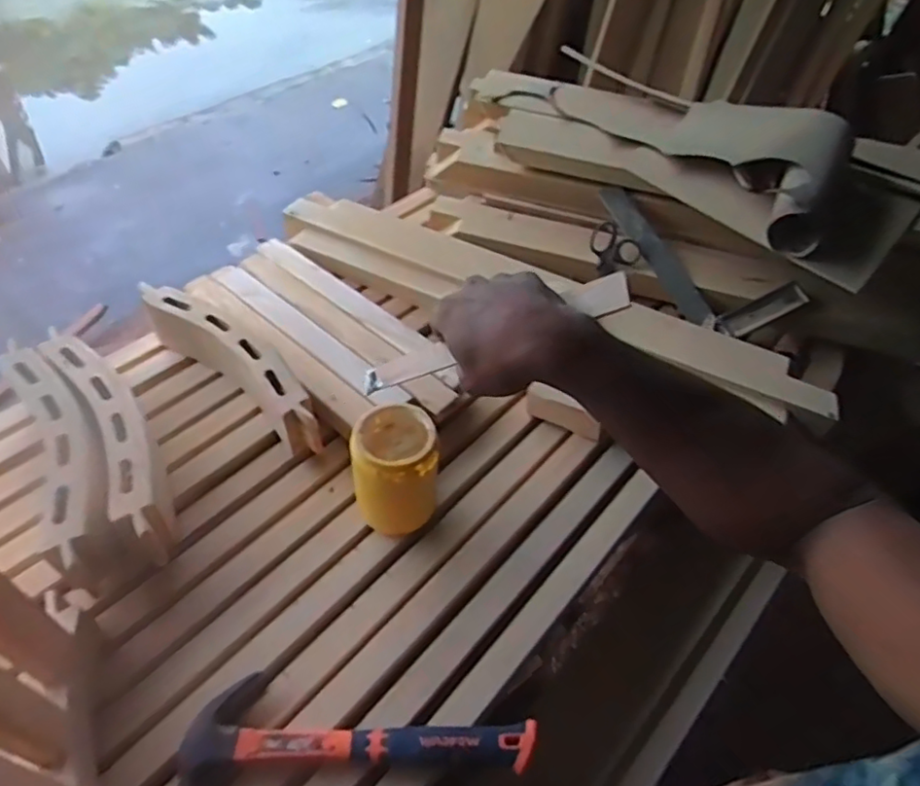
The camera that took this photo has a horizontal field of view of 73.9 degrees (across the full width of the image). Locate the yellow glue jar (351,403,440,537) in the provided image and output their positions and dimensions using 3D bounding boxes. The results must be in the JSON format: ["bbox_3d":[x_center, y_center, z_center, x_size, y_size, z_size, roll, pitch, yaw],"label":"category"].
[{"bbox_3d":[-0.071,0.095,0.706,0.088,0.152,0.090,2,49,-2],"label":"yellow glue jar"}]

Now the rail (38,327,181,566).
[{"bbox_3d":[-0.400,0.054,0.719,0.067,0.088,0.317,-27,56,-25],"label":"rail"}]

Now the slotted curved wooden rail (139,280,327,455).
[{"bbox_3d":[-0.295,-0.030,0.821,0.330,0.112,0.067,33,55,23],"label":"slotted curved wooden rail"}]

